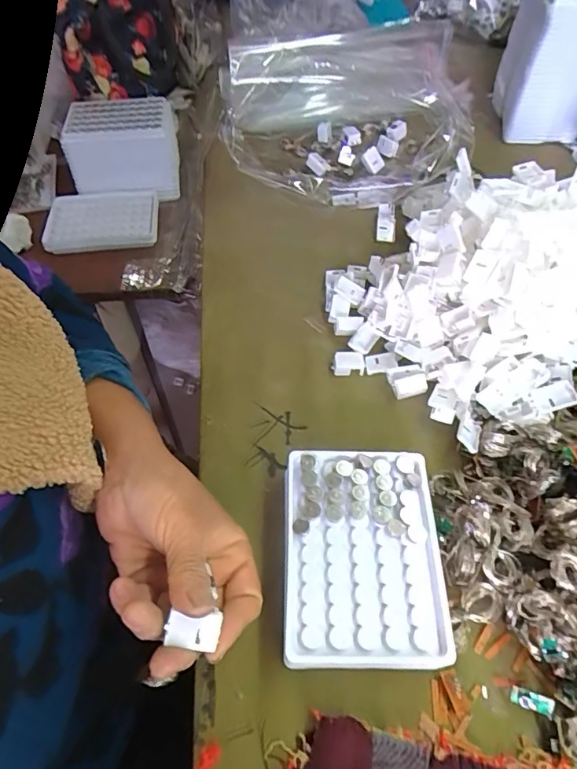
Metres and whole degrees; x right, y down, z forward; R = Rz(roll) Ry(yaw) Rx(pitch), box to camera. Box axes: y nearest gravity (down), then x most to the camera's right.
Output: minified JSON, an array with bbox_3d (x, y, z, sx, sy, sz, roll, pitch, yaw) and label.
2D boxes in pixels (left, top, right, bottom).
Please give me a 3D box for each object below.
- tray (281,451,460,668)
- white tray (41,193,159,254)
[{"bbox_3d":[0.046,0.109,0.314,0.095,0.036,0.129,1,54,1],"label":"tray"},{"bbox_3d":[-0.229,-0.202,0.596,0.133,0.016,0.094,-6,54,-4],"label":"white tray"}]

